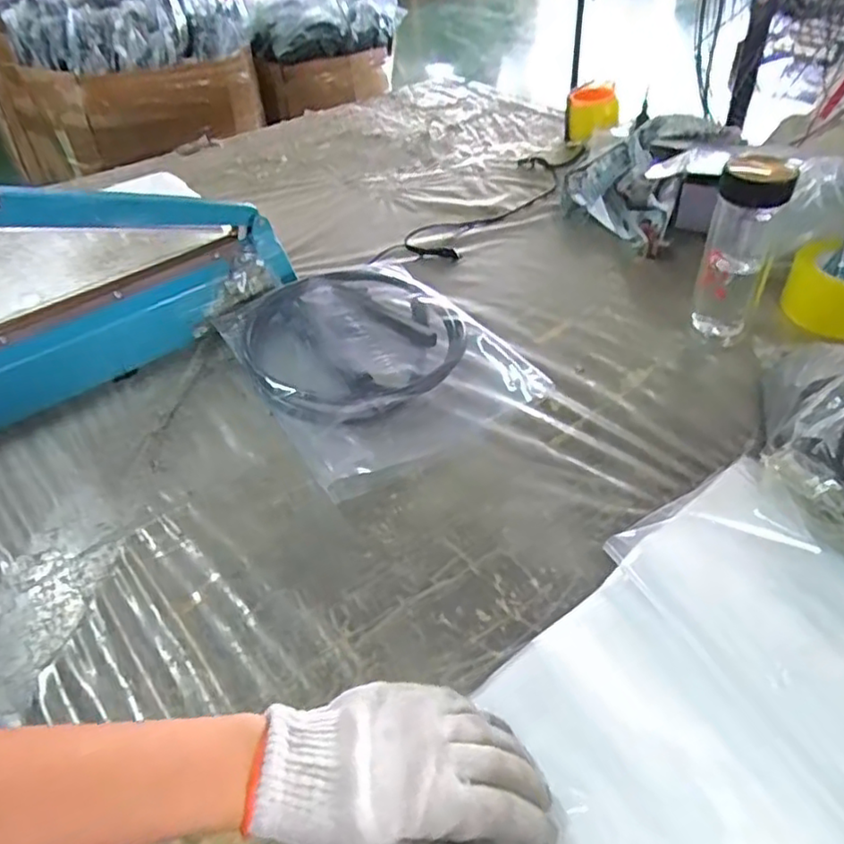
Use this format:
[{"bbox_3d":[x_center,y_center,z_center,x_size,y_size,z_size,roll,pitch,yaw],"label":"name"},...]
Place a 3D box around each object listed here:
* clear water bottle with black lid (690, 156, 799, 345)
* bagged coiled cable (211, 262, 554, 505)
[{"bbox_3d":[0.323,-0.167,0.672,0.066,0.187,0.057,15,44,20],"label":"clear water bottle with black lid"},{"bbox_3d":[-0.058,-0.076,0.703,0.239,0.033,0.322,-22,44,-21],"label":"bagged coiled cable"}]

